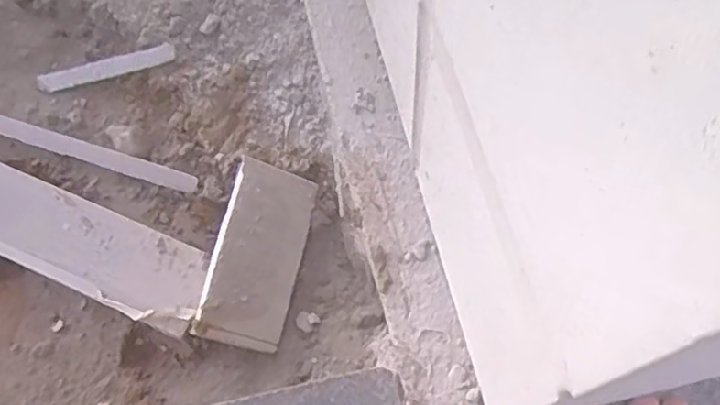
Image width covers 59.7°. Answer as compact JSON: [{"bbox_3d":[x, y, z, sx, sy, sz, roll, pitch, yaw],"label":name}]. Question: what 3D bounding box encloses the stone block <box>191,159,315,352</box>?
[{"bbox_3d":[-0.088,0.046,0.550,0.075,0.019,0.155,21,74,-26],"label":"stone block"}]

